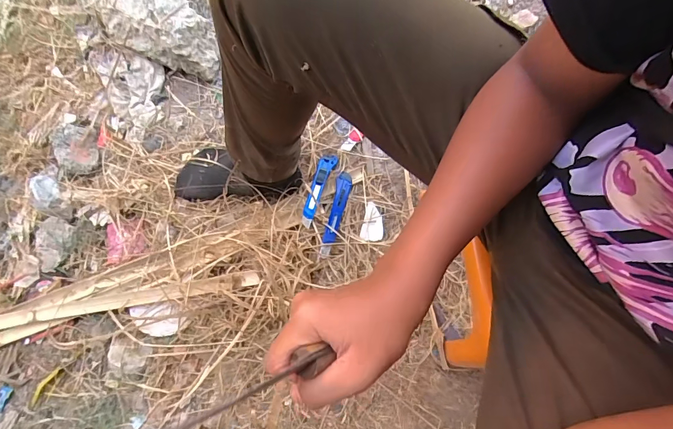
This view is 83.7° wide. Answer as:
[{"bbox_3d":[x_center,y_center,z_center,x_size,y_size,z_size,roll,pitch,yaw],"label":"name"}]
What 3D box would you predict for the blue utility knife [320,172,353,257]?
[{"bbox_3d":[0.001,-0.001,0.712,0.030,0.023,0.164,12,78,4],"label":"blue utility knife"}]

